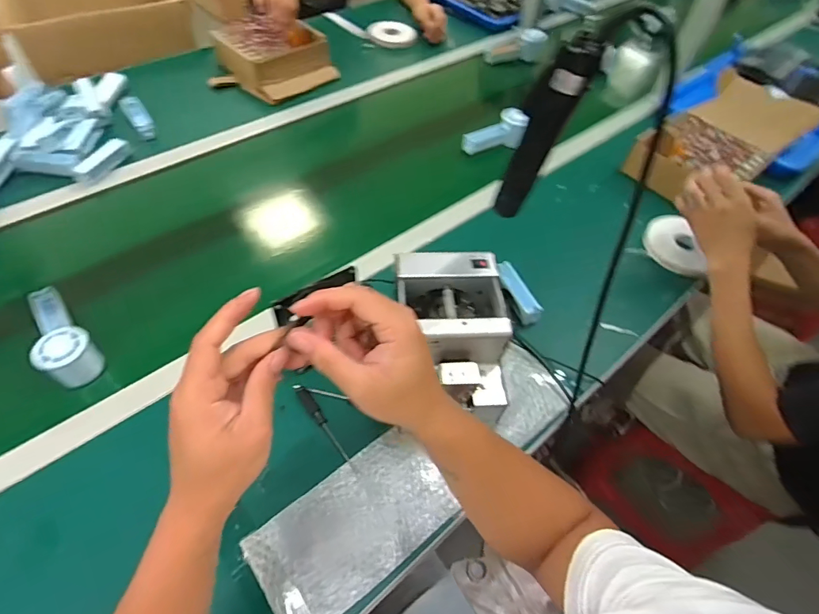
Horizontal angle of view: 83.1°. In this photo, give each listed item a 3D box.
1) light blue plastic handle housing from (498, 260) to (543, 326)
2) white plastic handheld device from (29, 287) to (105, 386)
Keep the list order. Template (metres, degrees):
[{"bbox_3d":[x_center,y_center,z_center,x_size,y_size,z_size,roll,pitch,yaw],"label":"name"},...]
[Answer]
[{"bbox_3d":[0.163,-0.024,0.706,0.030,0.028,0.108,-16,56,-17],"label":"light blue plastic handle housing"},{"bbox_3d":[-0.466,0.030,0.608,0.058,0.057,0.160,-35,63,-27],"label":"white plastic handheld device"}]

